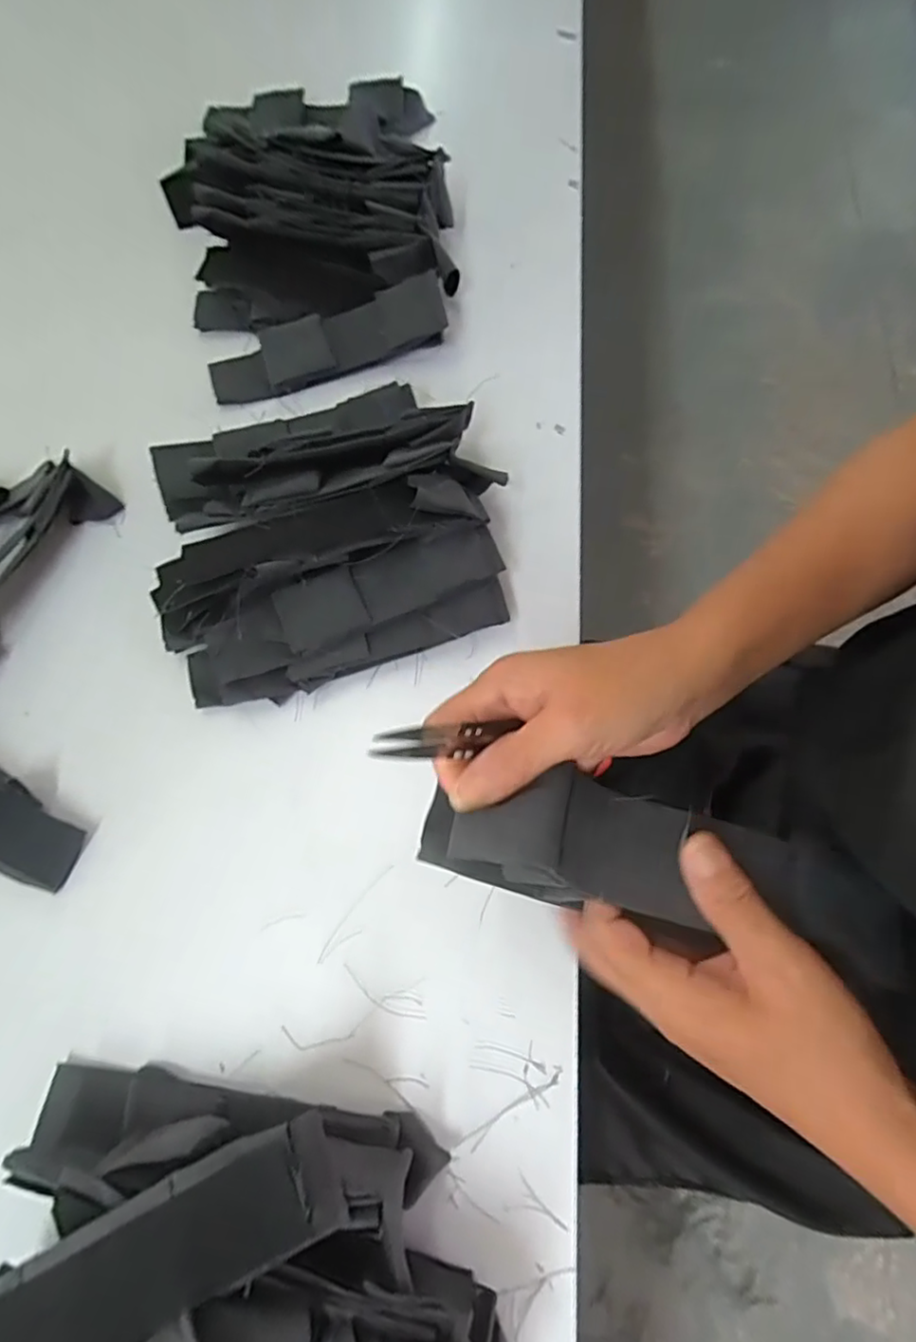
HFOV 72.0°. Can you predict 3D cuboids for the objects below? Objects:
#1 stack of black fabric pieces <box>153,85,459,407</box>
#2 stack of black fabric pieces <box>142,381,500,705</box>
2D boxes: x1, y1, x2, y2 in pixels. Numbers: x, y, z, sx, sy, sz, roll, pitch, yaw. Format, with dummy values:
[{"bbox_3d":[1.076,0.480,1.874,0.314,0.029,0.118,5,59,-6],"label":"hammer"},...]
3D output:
[{"bbox_3d":[-0.129,-0.395,0.538,0.233,0.064,0.327,-16,72,-4],"label":"stack of black fabric pieces"},{"bbox_3d":[-0.093,-0.101,0.436,0.239,0.062,0.210,-18,72,-5],"label":"stack of black fabric pieces"}]

